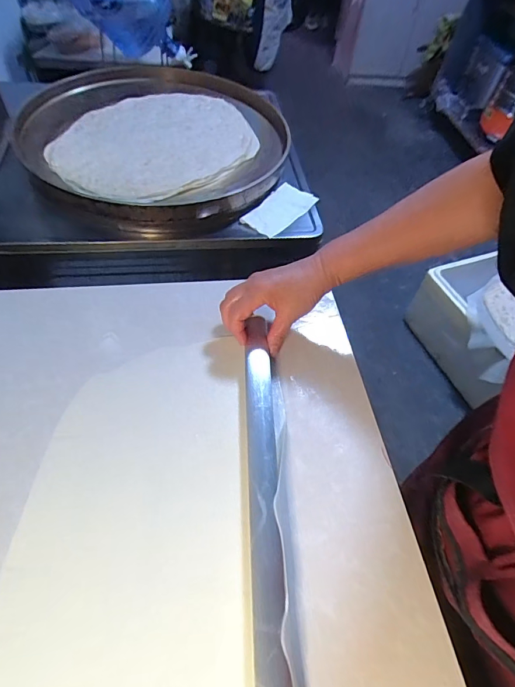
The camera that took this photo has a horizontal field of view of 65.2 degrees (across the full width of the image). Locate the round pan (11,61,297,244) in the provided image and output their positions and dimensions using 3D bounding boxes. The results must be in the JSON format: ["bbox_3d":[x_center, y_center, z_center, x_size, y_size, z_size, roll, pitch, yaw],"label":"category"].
[{"bbox_3d":[-0.223,-0.463,0.933,0.580,0.083,0.585,-18,58,-18],"label":"round pan"}]

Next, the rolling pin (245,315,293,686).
[{"bbox_3d":[0.011,0.210,0.345,0.031,0.027,0.576,1,54,-5],"label":"rolling pin"}]

